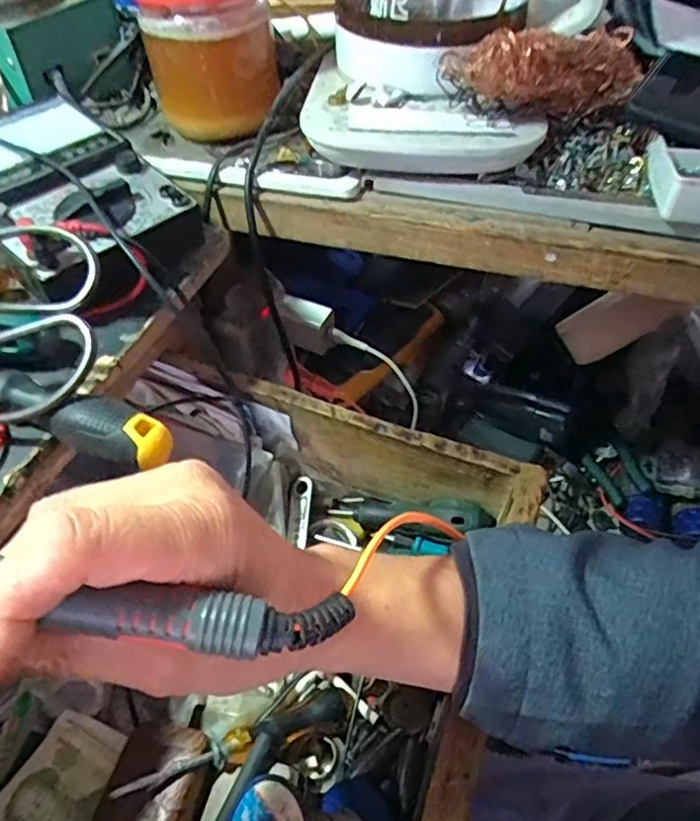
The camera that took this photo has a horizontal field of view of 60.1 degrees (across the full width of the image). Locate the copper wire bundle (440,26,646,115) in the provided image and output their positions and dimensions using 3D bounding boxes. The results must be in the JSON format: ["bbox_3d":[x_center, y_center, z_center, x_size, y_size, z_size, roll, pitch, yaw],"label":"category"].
[{"bbox_3d":[0.133,-0.222,0.393,0.142,0.046,0.037,-6,51,-4],"label":"copper wire bundle"}]

